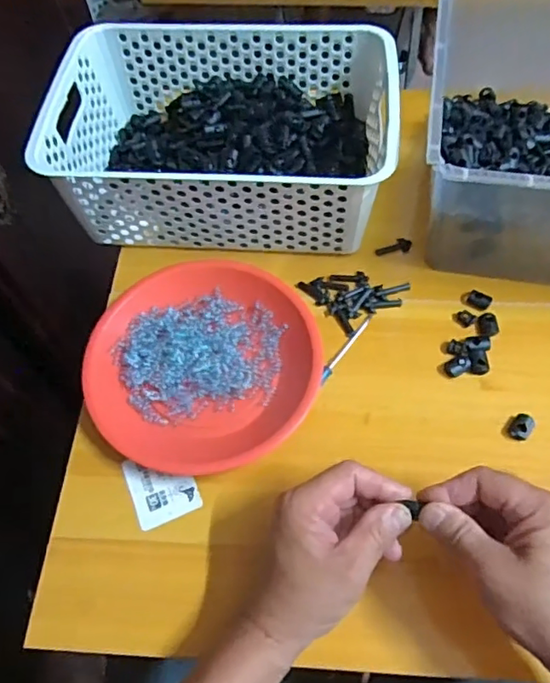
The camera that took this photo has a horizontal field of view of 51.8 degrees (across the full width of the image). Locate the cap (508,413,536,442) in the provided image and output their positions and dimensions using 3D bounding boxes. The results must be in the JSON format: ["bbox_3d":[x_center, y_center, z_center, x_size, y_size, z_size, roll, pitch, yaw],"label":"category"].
[{"bbox_3d":[0.197,0.068,0.451,0.016,0.008,0.022,34,67,19],"label":"cap"}]

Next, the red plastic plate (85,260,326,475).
[{"bbox_3d":[-0.062,0.015,0.482,0.186,0.025,0.179,-1,60,2],"label":"red plastic plate"}]

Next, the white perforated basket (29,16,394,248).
[{"bbox_3d":[-0.047,-0.199,0.544,0.307,0.097,0.205,4,61,4],"label":"white perforated basket"}]

